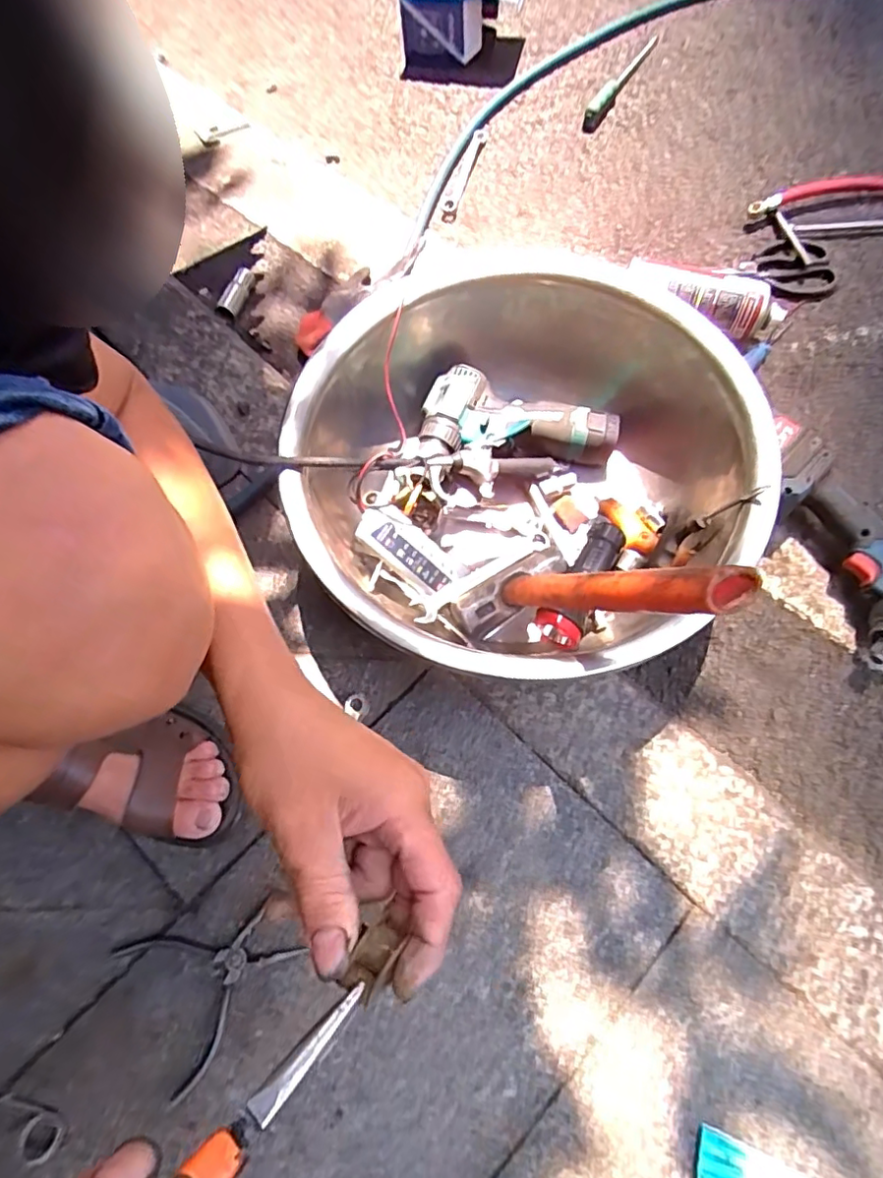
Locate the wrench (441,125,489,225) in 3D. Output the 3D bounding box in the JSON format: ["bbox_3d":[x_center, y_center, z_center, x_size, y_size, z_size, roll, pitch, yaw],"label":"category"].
[{"bbox_3d":[0.031,-0.602,0.847,0.028,0.010,0.208,13,68,8],"label":"wrench"}]

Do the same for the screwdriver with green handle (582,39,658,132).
[{"bbox_3d":[0.297,-0.836,0.953,0.030,0.028,0.316,27,70,13],"label":"screwdriver with green handle"}]

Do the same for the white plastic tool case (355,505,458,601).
[{"bbox_3d":[-0.034,-0.033,0.566,0.109,0.017,0.038,37,69,-21],"label":"white plastic tool case"}]

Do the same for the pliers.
[{"bbox_3d":[-0.183,0.313,0.475,0.127,0.010,0.117,-31,69,-11],"label":"pliers"}]

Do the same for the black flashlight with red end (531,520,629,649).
[{"bbox_3d":[0.133,-0.003,0.566,0.045,0.049,0.136,26,70,13],"label":"black flashlight with red end"}]

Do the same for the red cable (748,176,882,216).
[{"bbox_3d":[0.579,-0.542,0.803,0.316,0.035,0.040,-5,67,0],"label":"red cable"}]

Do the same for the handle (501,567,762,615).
[{"bbox_3d":[0.104,0.000,0.421,0.029,0.282,0.028,0,90,-16],"label":"handle"}]

